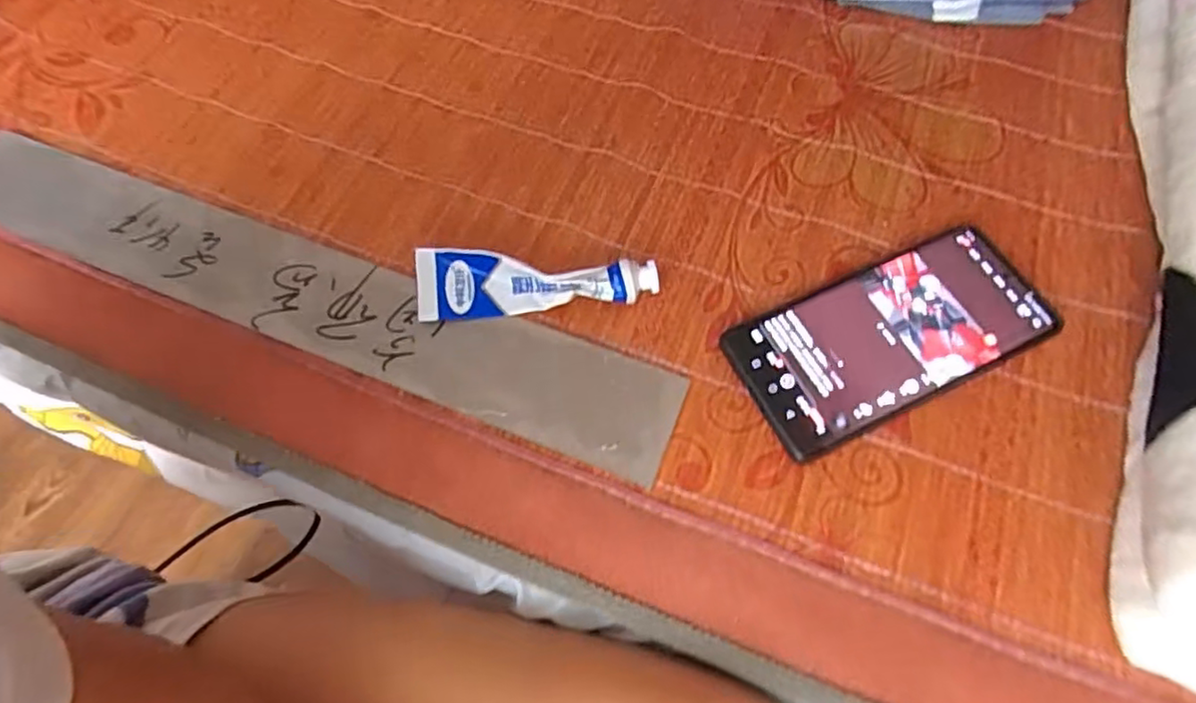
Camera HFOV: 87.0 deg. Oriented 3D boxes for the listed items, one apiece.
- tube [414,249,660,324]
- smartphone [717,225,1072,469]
[{"bbox_3d":[-0.033,-0.037,0.334,0.124,0.023,0.032,-3,63,-1],"label":"tube"},{"bbox_3d":[0.151,-0.009,0.326,0.164,0.012,0.074,-23,65,-11],"label":"smartphone"}]

